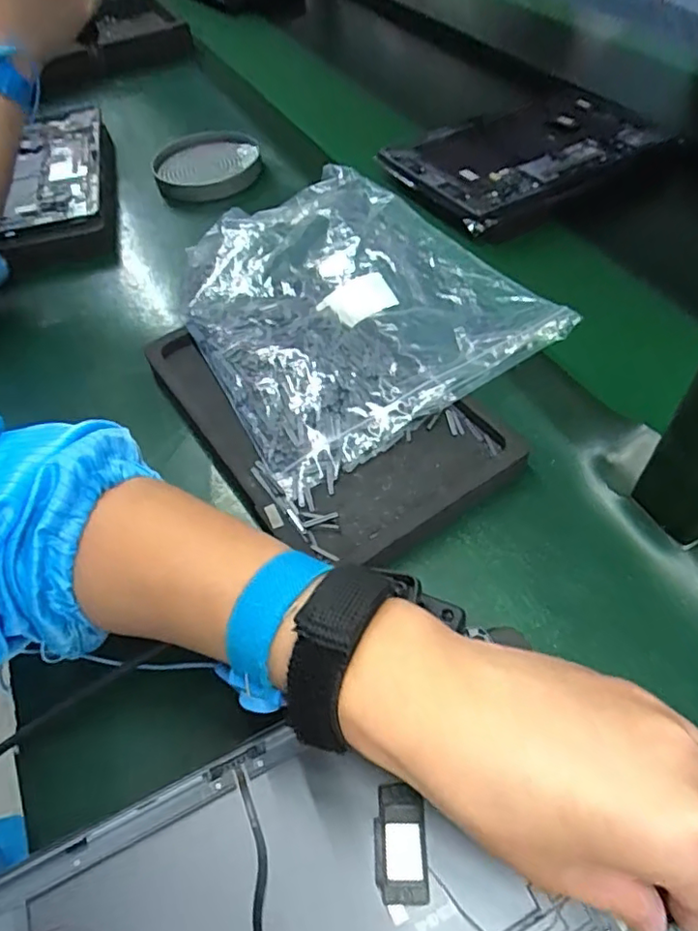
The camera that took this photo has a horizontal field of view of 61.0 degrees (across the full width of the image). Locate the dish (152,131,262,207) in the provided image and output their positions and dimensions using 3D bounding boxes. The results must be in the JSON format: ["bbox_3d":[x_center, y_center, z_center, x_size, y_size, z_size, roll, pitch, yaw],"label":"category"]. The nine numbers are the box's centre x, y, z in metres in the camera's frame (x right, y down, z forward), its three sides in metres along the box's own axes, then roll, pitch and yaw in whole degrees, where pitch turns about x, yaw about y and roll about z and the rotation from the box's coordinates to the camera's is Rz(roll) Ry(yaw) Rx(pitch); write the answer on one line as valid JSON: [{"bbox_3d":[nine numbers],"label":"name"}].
[{"bbox_3d":[-0.150,-0.321,0.634,0.109,0.020,0.107,-12,54,-5],"label":"dish"}]

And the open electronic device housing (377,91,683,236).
[{"bbox_3d":[0.182,-0.324,0.602,0.275,0.017,0.173,-31,58,-18],"label":"open electronic device housing"}]

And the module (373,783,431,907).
[{"bbox_3d":[0.020,0.150,0.237,0.020,0.006,0.040,-3,54,2],"label":"module"}]

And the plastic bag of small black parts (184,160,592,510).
[{"bbox_3d":[-0.016,-0.134,0.455,0.223,0.034,0.293,-27,57,-16],"label":"plastic bag of small black parts"}]

